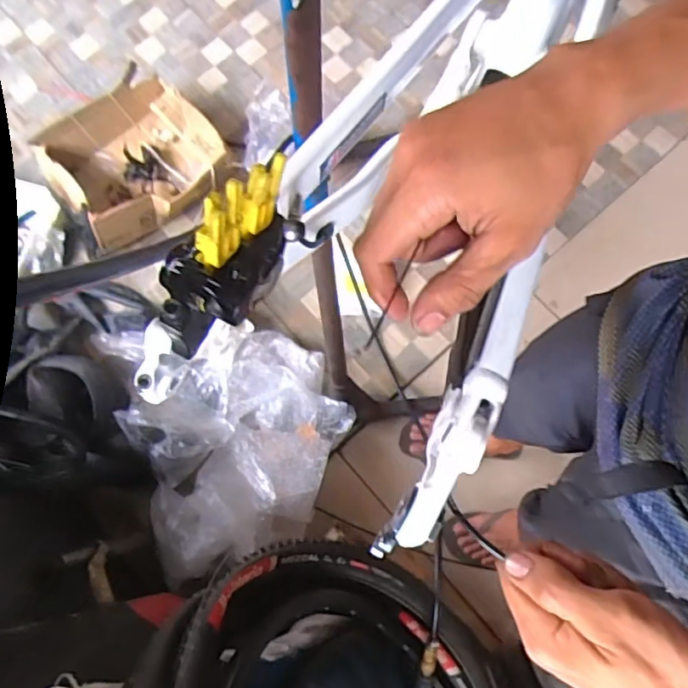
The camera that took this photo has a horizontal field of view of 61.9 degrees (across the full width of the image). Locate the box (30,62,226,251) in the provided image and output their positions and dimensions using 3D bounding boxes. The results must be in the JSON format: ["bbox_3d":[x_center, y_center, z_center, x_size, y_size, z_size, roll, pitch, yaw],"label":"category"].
[{"bbox_3d":[-0.520,-0.451,1.425,0.379,0.137,0.387,-43,79,-8],"label":"box"}]

